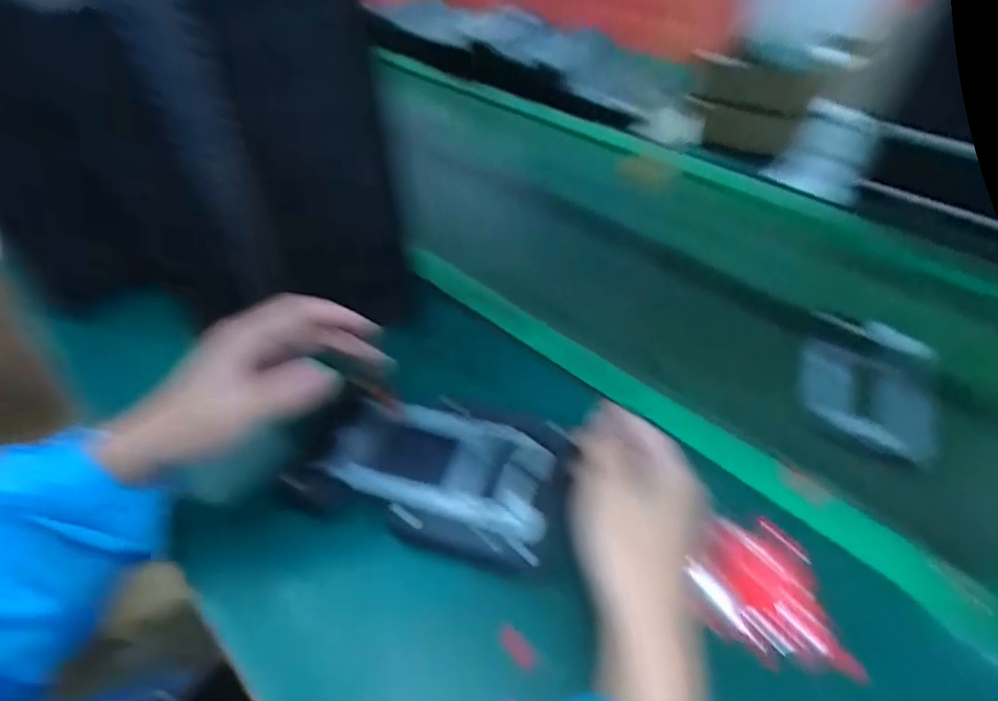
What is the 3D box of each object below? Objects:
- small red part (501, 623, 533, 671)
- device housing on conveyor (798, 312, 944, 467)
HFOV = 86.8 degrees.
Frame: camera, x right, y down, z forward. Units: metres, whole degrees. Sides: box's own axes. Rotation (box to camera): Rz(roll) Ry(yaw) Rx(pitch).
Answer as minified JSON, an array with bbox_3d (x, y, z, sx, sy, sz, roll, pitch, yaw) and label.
[{"bbox_3d":[0.011,0.169,0.301,0.010,0.004,0.025,-35,55,-28],"label":"small red part"},{"bbox_3d":[0.318,0.023,0.450,0.109,0.020,0.153,22,50,21],"label":"device housing on conveyor"}]

